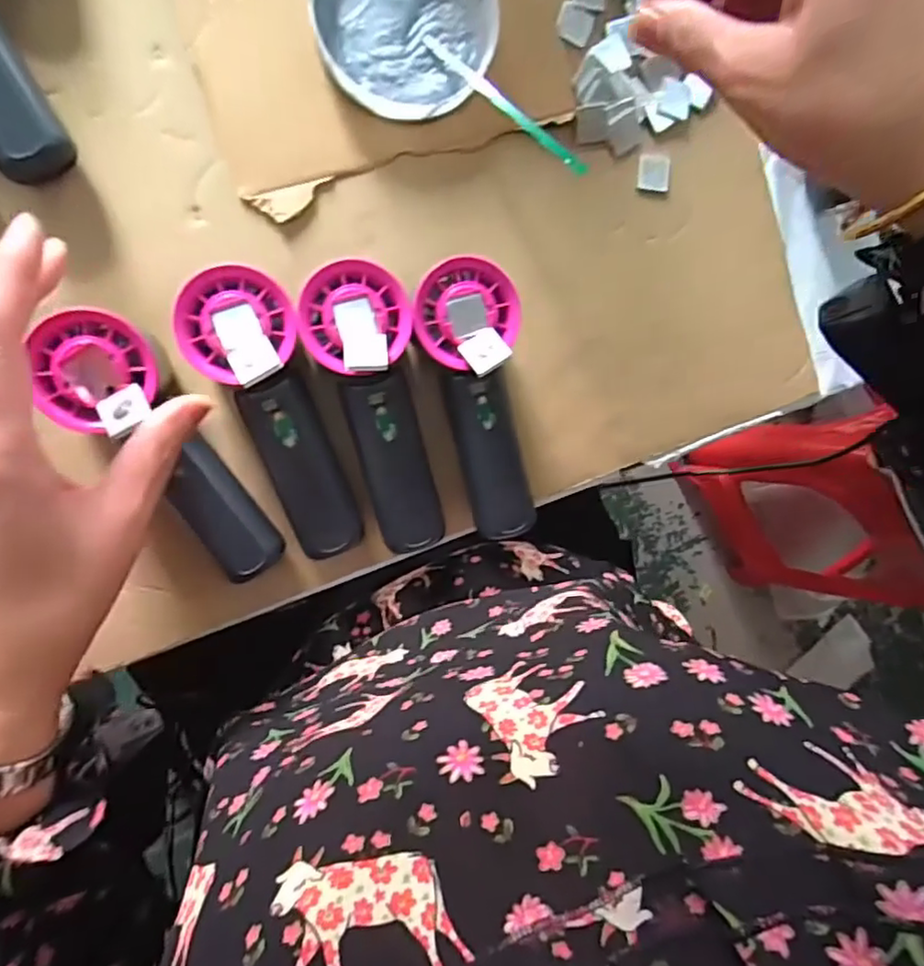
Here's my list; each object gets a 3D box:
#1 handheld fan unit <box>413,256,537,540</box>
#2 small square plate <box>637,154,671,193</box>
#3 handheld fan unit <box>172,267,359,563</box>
[{"bbox_3d":[0.013,-0.042,0.346,0.052,0.031,0.154,-13,111,-5],"label":"handheld fan unit"},{"bbox_3d":[0.121,-0.195,0.394,0.020,0.004,0.021,0,95,-6],"label":"small square plate"},{"bbox_3d":[-0.094,-0.031,0.326,0.050,0.033,0.156,-22,111,-4],"label":"handheld fan unit"}]

